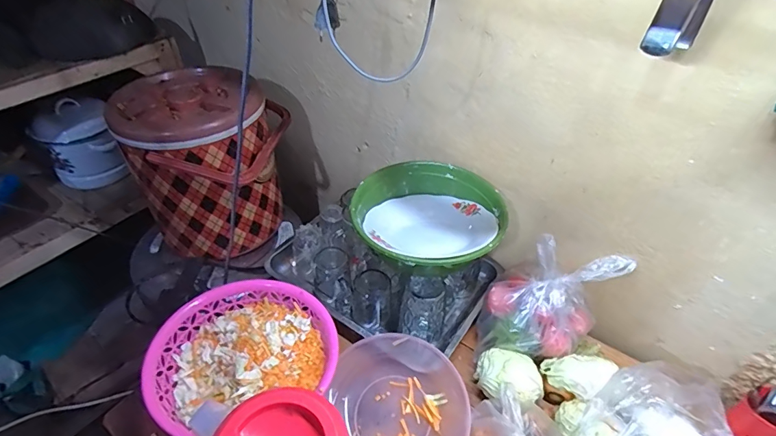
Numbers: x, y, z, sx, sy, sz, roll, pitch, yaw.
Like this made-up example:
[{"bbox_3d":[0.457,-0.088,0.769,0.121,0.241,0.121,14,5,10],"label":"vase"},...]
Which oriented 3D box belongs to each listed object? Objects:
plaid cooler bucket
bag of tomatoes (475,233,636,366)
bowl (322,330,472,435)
[{"bbox_3d":[-0.376,-0.108,0.903,0.288,0.298,0.251,7,42,3],"label":"plaid cooler bucket"},{"bbox_3d":[0.246,0.128,0.686,0.202,0.140,0.144,-29,52,-31],"label":"bag of tomatoes"},{"bbox_3d":[0.020,0.275,0.626,0.178,0.065,0.214,-16,46,-21],"label":"bowl"}]

